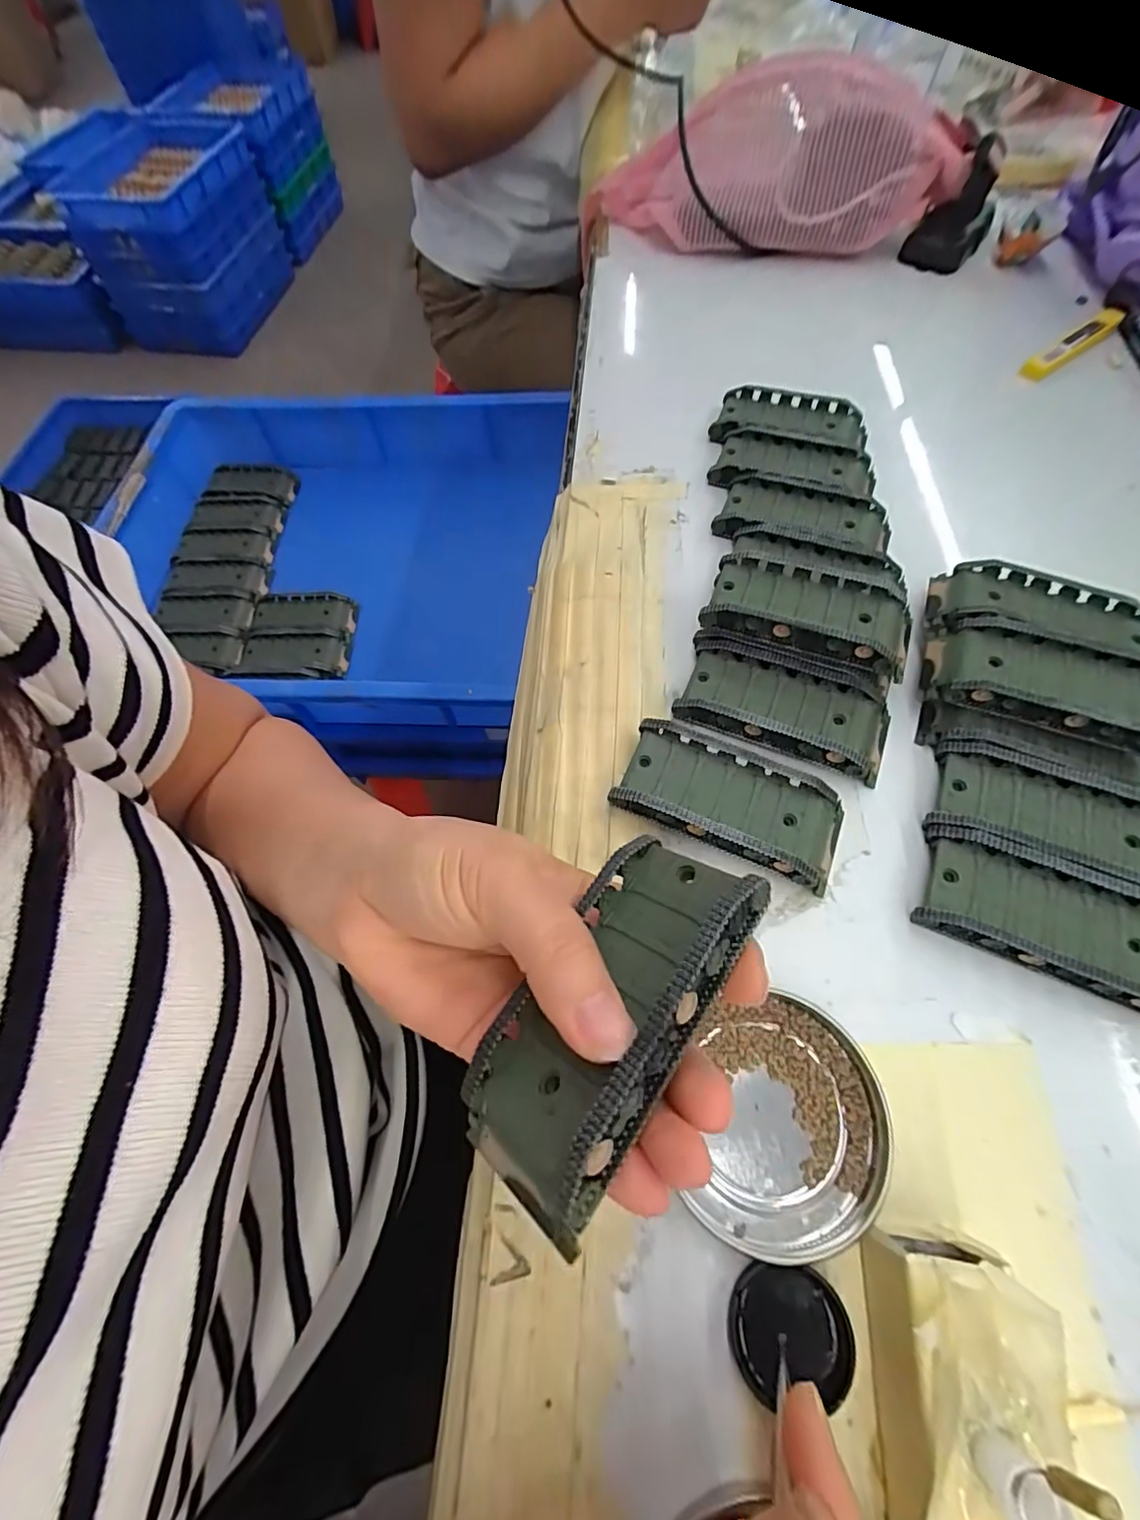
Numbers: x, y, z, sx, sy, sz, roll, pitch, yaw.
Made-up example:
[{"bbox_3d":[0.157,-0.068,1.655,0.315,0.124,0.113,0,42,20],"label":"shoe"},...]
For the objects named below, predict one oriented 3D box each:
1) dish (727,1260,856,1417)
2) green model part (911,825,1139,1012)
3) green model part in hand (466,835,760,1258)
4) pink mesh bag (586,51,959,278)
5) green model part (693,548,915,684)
[{"bbox_3d":[0.068,0.177,0.172,0.036,0.006,0.030,-2,63,1],"label":"dish"},{"bbox_3d":[0.189,0.061,0.220,0.089,0.018,0.045,23,66,12],"label":"green model part"},{"bbox_3d":[0.012,0.067,0.149,0.042,0.024,0.097,12,55,50],"label":"green model part in hand"},{"bbox_3d":[0.165,-0.515,0.476,0.301,0.099,0.138,-2,62,3],"label":"pink mesh bag"},{"bbox_3d":[0.119,-0.072,0.278,0.096,0.027,0.045,20,65,11],"label":"green model part"}]

